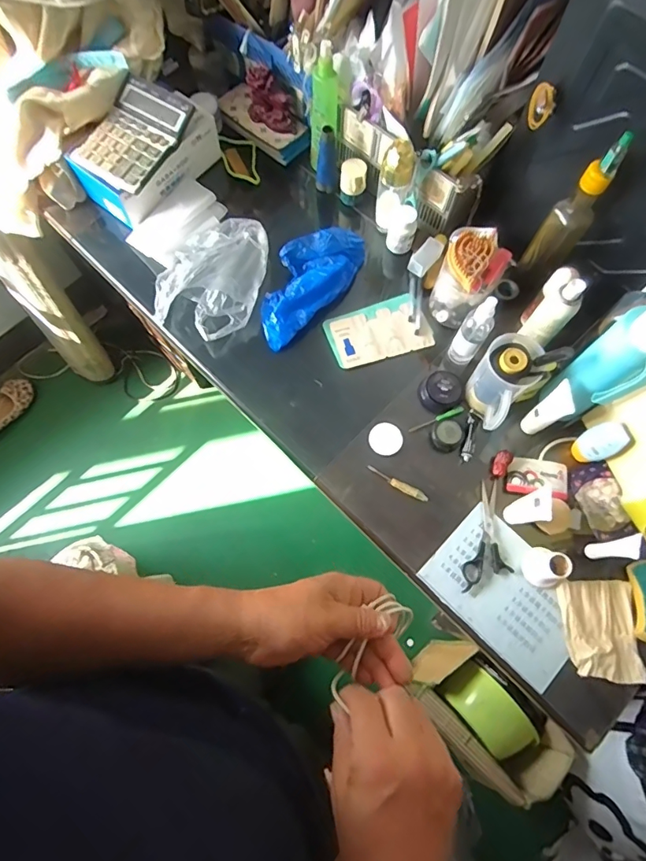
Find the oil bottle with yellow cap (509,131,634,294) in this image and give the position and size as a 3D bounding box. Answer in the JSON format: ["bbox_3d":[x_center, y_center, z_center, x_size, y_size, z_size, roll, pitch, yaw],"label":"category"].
[{"bbox_3d":[0.335,-0.281,0.657,0.061,0.252,0.059,36,74,10],"label":"oil bottle with yellow cap"}]

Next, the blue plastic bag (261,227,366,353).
[{"bbox_3d":[-0.029,-0.247,0.769,0.116,0.040,0.235,41,75,12],"label":"blue plastic bag"}]

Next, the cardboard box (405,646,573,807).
[{"bbox_3d":[0.384,0.700,1.162,0.207,0.232,0.324,-42,77,-14],"label":"cardboard box"}]

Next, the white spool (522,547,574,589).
[{"bbox_3d":[0.299,0.180,0.626,0.050,0.053,0.054,-3,71,-2],"label":"white spool"}]

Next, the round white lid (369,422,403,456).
[{"bbox_3d":[0.094,0.013,0.706,0.049,0.006,0.049,0,71,-1],"label":"round white lid"}]

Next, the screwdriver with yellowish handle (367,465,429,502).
[{"bbox_3d":[0.107,0.076,0.681,0.095,0.011,0.015,30,73,9],"label":"screwdriver with yellowish handle"}]

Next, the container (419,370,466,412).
[{"bbox_3d":[0.182,-0.063,0.724,0.067,0.024,0.059,-30,74,-11],"label":"container"}]

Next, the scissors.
[{"bbox_3d":[0.239,0.153,0.660,0.061,0.005,0.158,17,72,5],"label":"scissors"}]

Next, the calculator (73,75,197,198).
[{"bbox_3d":[-0.302,-0.474,0.754,0.127,0.030,0.172,35,87,11],"label":"calculator"}]

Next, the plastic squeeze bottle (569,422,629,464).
[{"bbox_3d":[0.384,0.019,0.655,0.029,0.089,0.044,-5,66,-26],"label":"plastic squeeze bottle"}]

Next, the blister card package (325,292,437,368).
[{"bbox_3d":[0.089,-0.162,0.765,0.162,0.012,0.098,-16,72,-6],"label":"blister card package"}]

